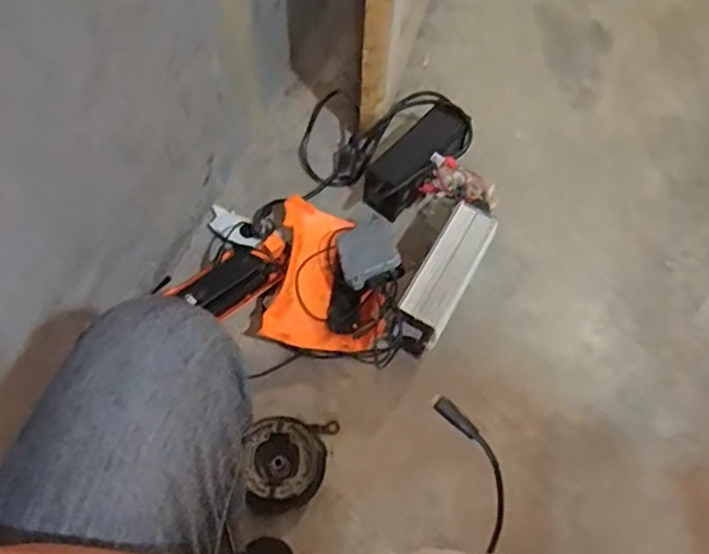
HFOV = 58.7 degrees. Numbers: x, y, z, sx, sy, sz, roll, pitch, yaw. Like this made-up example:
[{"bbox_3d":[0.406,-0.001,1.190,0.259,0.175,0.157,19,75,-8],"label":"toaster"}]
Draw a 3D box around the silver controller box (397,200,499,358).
[{"bbox_3d":[0.135,0.004,0.926,0.070,0.116,0.210,27,62,13],"label":"silver controller box"}]

